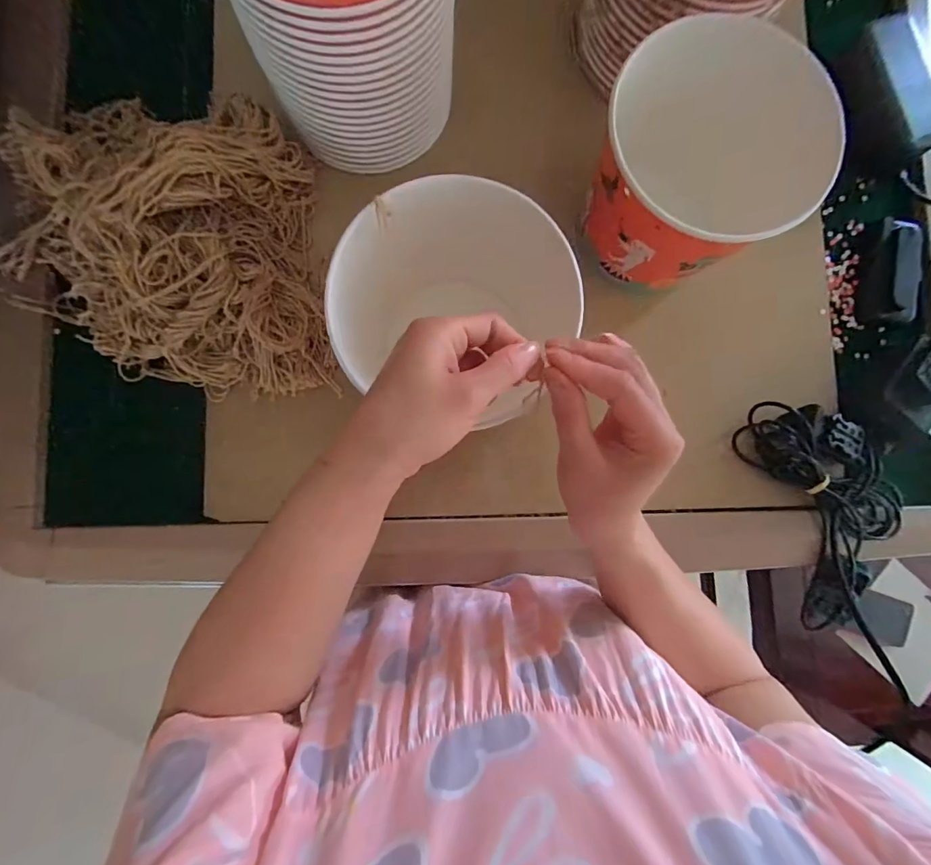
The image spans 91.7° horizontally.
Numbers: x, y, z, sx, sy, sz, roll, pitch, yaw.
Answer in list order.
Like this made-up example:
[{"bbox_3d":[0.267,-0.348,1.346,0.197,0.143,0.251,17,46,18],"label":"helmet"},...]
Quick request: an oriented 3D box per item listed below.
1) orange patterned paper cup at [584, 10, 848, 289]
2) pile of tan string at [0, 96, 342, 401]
[{"bbox_3d":[0.172,-0.201,0.361,0.166,0.133,0.142,-24,87,-5],"label":"orange patterned paper cup"},{"bbox_3d":[-0.252,-0.158,0.370,0.260,0.077,0.241,-2,85,-4],"label":"pile of tan string"}]

